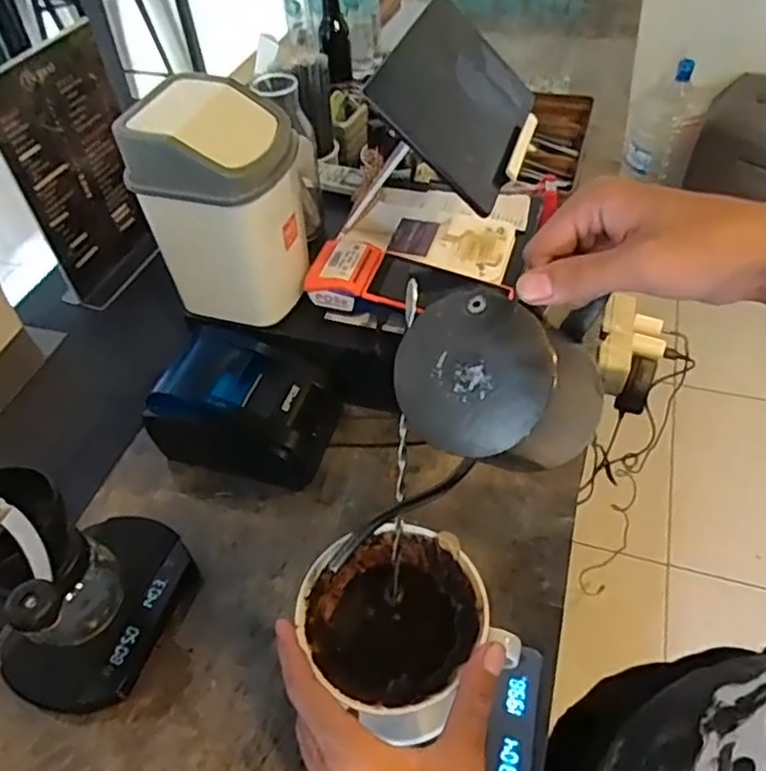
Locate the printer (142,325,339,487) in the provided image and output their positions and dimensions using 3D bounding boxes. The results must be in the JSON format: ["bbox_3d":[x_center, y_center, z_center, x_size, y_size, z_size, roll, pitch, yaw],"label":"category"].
[{"bbox_3d":[-0.147,0.022,0.719,0.180,0.113,0.130,9,50,13],"label":"printer"}]

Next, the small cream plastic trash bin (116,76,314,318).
[{"bbox_3d":[-0.154,-0.185,0.676,0.138,0.214,0.129,9,50,12],"label":"small cream plastic trash bin"}]

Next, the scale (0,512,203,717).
[{"bbox_3d":[-0.257,0.209,0.608,0.112,0.047,0.182,11,50,14],"label":"scale"}]

